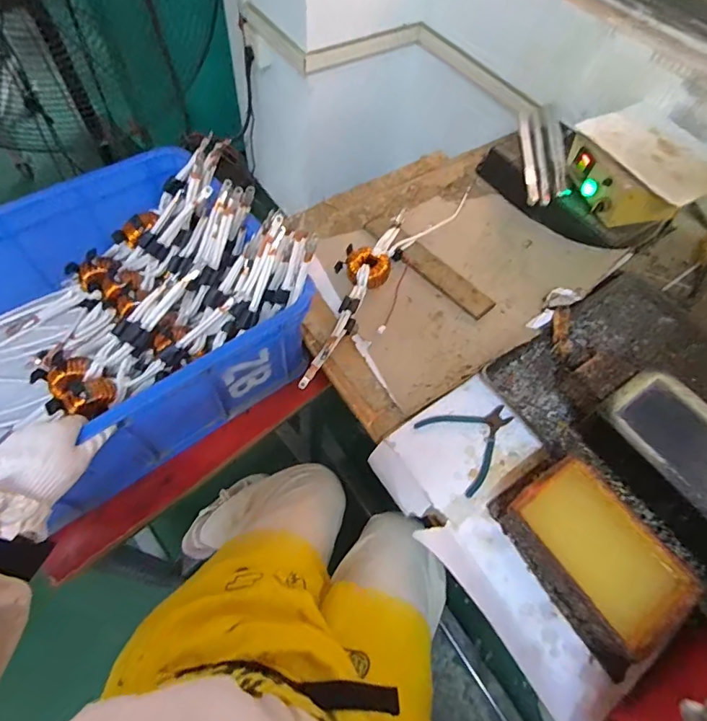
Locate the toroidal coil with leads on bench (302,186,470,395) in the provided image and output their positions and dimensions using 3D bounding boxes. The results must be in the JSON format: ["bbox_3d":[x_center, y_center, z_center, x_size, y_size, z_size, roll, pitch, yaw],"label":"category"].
[{"bbox_3d":[0.054,-0.187,0.842,0.140,0.039,0.589,27,61,12],"label":"toroidal coil with leads on bench"}]

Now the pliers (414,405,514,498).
[{"bbox_3d":[0.182,0.114,0.663,0.134,0.005,0.122,-27,65,-19],"label":"pliers"}]

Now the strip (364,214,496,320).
[{"bbox_3d":[0.139,-0.187,0.859,0.066,0.012,0.299,-35,69,-24],"label":"strip"}]

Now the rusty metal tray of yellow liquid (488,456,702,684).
[{"bbox_3d":[0.301,0.243,0.561,0.138,0.065,0.229,-29,65,-19],"label":"rusty metal tray of yellow liquid"}]

